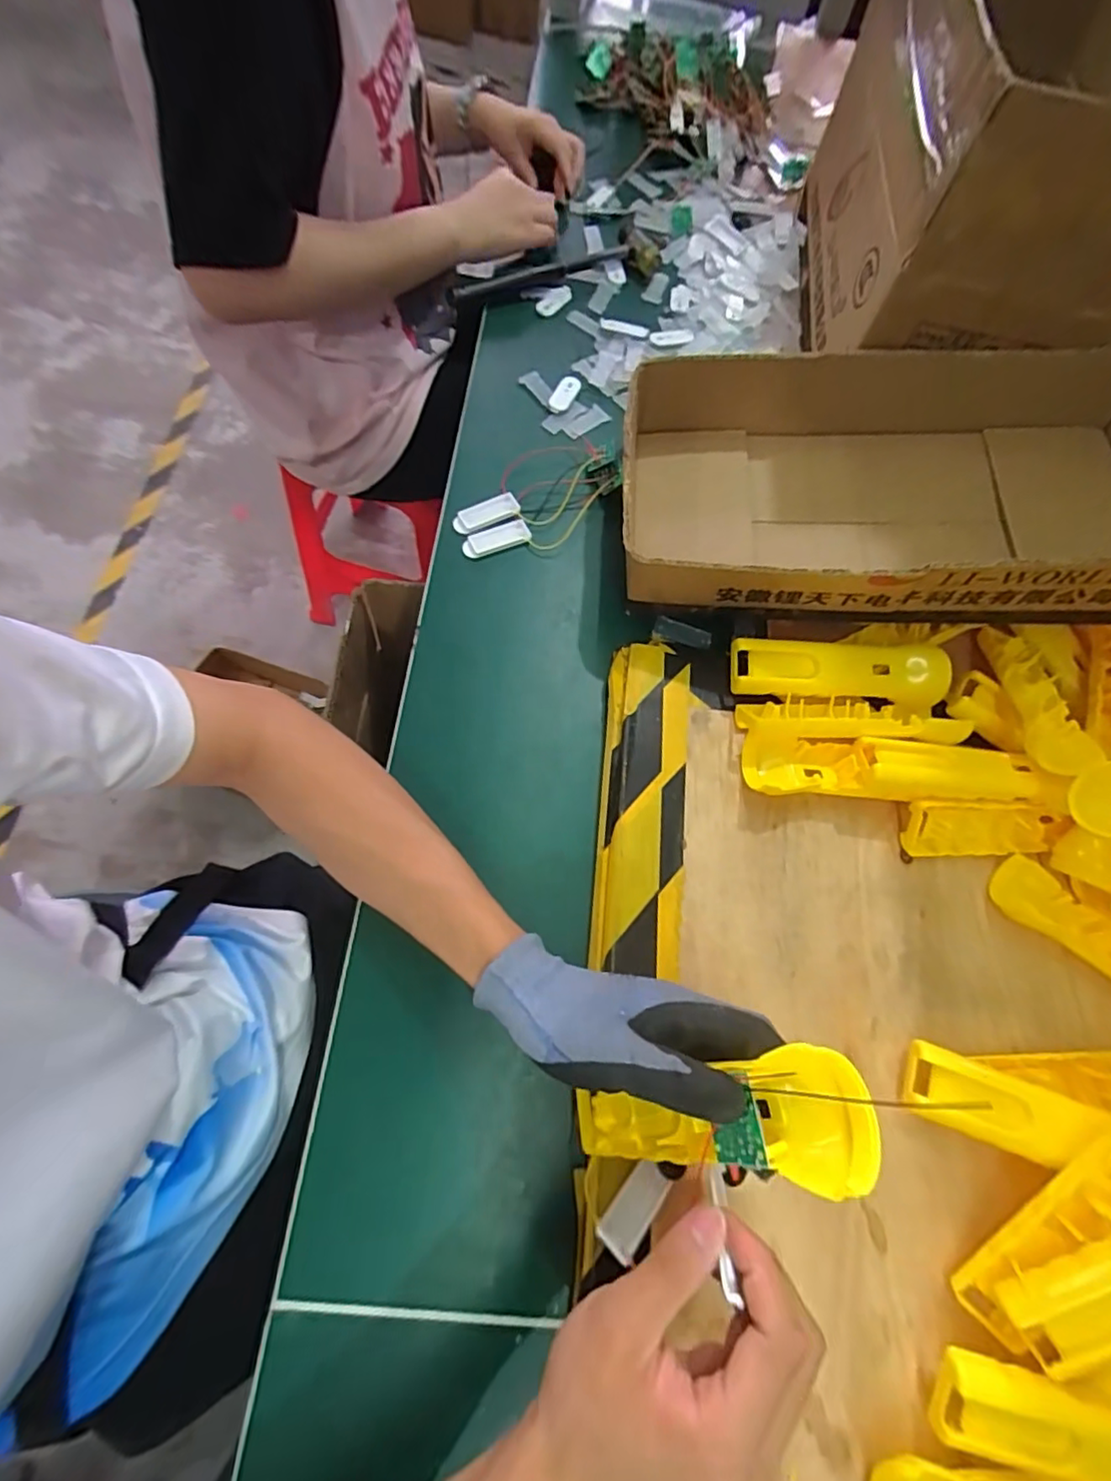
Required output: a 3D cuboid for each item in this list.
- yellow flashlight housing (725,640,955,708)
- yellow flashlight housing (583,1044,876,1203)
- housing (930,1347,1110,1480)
[{"bbox_3d":[0.218,-0.054,0.459,0.171,0.029,0.040,2,68,-6],"label":"yellow flashlight housing"},{"bbox_3d":[0.069,0.178,0.284,0.022,0.165,0.049,5,60,-43],"label":"yellow flashlight housing"},{"bbox_3d":[0.280,0.354,0.301,0.166,0.025,0.042,16,68,-1],"label":"housing"}]

